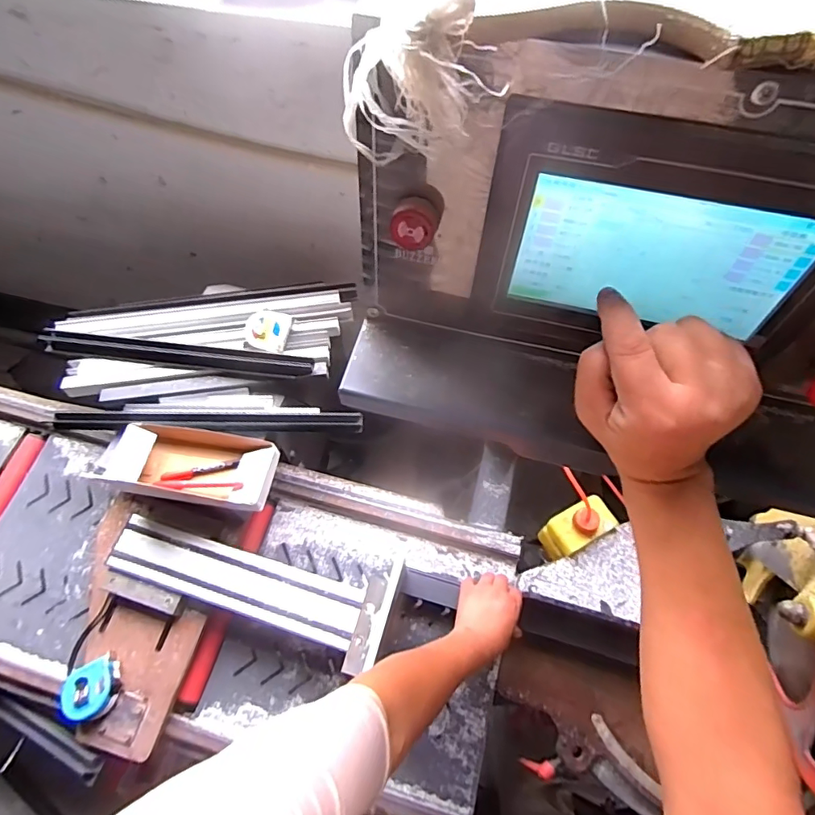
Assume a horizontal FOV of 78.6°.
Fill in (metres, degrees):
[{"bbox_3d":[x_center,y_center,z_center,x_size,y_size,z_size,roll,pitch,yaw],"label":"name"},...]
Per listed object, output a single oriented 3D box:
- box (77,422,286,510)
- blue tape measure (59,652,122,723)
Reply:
[{"bbox_3d":[-0.315,0.082,0.717,0.251,0.042,0.110,8,65,5],"label":"box"},{"bbox_3d":[-0.416,0.374,0.656,0.066,0.029,0.067,-20,66,-9],"label":"blue tape measure"}]

